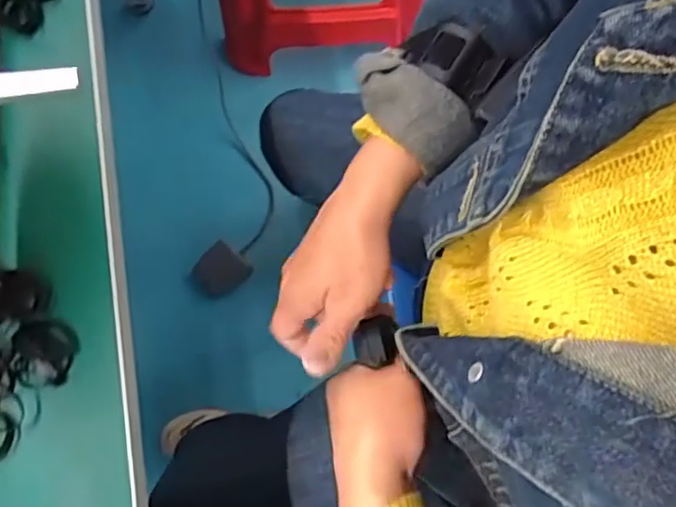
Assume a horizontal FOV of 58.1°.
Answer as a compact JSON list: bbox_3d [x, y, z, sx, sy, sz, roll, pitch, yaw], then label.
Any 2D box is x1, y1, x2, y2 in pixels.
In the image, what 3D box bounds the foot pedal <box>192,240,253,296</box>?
[{"bbox_3d":[-0.204,0.032,1.052,0.079,0.020,0.085,38,79,9],"label":"foot pedal"}]

